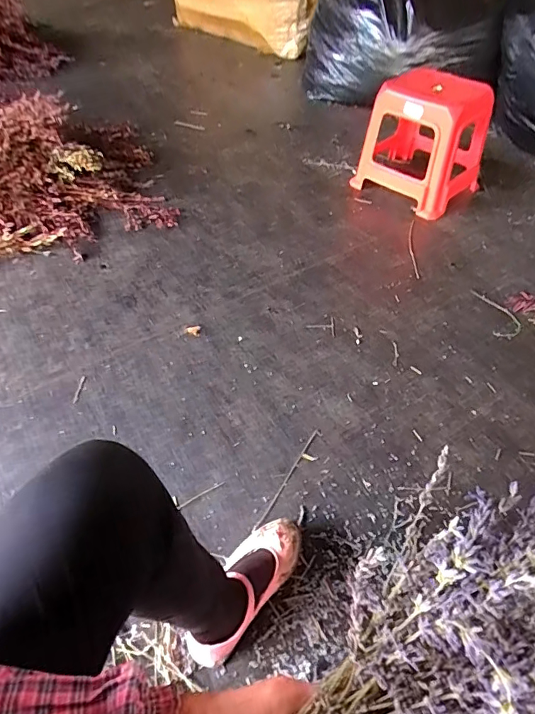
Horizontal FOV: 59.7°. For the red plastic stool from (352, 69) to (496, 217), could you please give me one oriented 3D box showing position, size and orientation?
[{"bbox_3d":[0.543,-0.773,1.627,0.374,0.366,0.413,-30,53,-23],"label":"red plastic stool"}]

